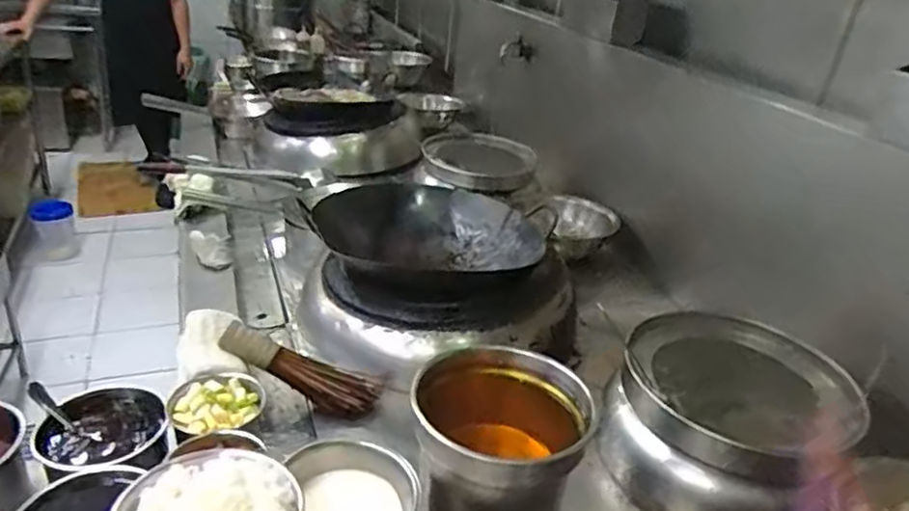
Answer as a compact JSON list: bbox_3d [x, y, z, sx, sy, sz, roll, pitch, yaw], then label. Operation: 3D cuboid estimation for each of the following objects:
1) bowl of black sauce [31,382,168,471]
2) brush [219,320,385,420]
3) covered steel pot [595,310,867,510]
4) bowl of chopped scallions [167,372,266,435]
[{"bbox_3d":[-0.468,0.233,0.873,0.152,0.050,0.178,-11,32,-32],"label":"bowl of black sauce"},{"bbox_3d":[-0.254,0.190,1.084,0.264,0.068,0.072,30,22,-15],"label":"brush"},{"bbox_3d":[0.416,0.256,1.030,0.323,0.198,0.331,6,27,-3],"label":"covered steel pot"},{"bbox_3d":[-0.331,0.208,0.915,0.124,0.038,0.097,-9,31,-30],"label":"bowl of chopped scallions"}]

